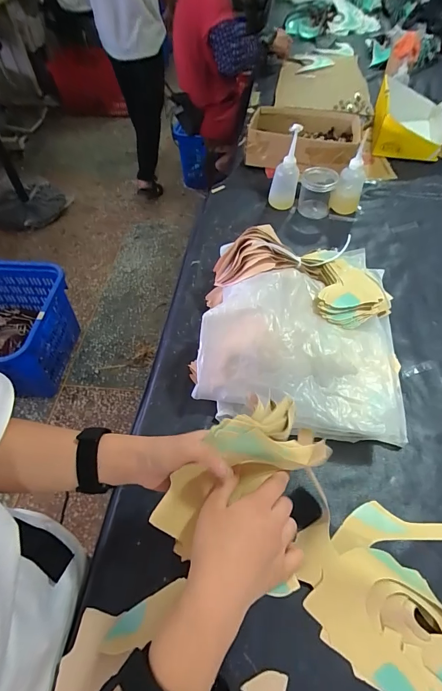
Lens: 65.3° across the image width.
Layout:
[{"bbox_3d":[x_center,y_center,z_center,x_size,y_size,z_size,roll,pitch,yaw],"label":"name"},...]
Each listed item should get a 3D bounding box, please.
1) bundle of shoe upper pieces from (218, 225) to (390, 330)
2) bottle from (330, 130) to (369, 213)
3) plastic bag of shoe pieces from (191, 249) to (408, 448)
[{"bbox_3d":[0.157,-0.111,0.617,0.336,0.091,0.158,17,56,-1],"label":"bundle of shoe upper pieces"},{"bbox_3d":[0.306,-0.394,0.817,0.068,0.160,0.056,15,57,11],"label":"bottle"},{"bbox_3d":[0.129,-0.019,0.576,0.321,0.140,0.334,2,55,2],"label":"plastic bag of shoe pieces"}]

